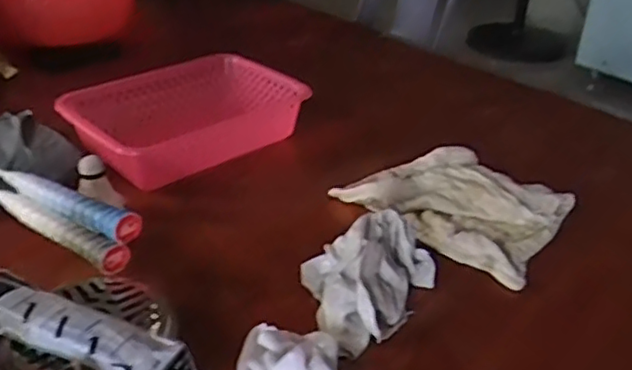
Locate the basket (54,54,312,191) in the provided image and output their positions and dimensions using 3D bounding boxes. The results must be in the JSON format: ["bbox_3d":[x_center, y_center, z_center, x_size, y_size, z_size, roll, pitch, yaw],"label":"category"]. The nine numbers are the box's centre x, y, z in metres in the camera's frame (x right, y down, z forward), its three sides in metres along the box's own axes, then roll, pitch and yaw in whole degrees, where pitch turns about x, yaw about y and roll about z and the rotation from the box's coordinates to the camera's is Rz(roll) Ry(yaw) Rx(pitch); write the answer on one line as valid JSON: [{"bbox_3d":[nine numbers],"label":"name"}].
[{"bbox_3d":[-0.180,-0.094,0.925,0.186,0.081,0.284,28,40,37],"label":"basket"}]

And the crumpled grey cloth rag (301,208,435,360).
[{"bbox_3d":[0.044,0.086,0.663,0.124,0.061,0.151,24,38,33],"label":"crumpled grey cloth rag"}]

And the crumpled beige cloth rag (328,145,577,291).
[{"bbox_3d":[0.175,0.016,0.820,0.240,0.025,0.189,22,37,31],"label":"crumpled beige cloth rag"}]

